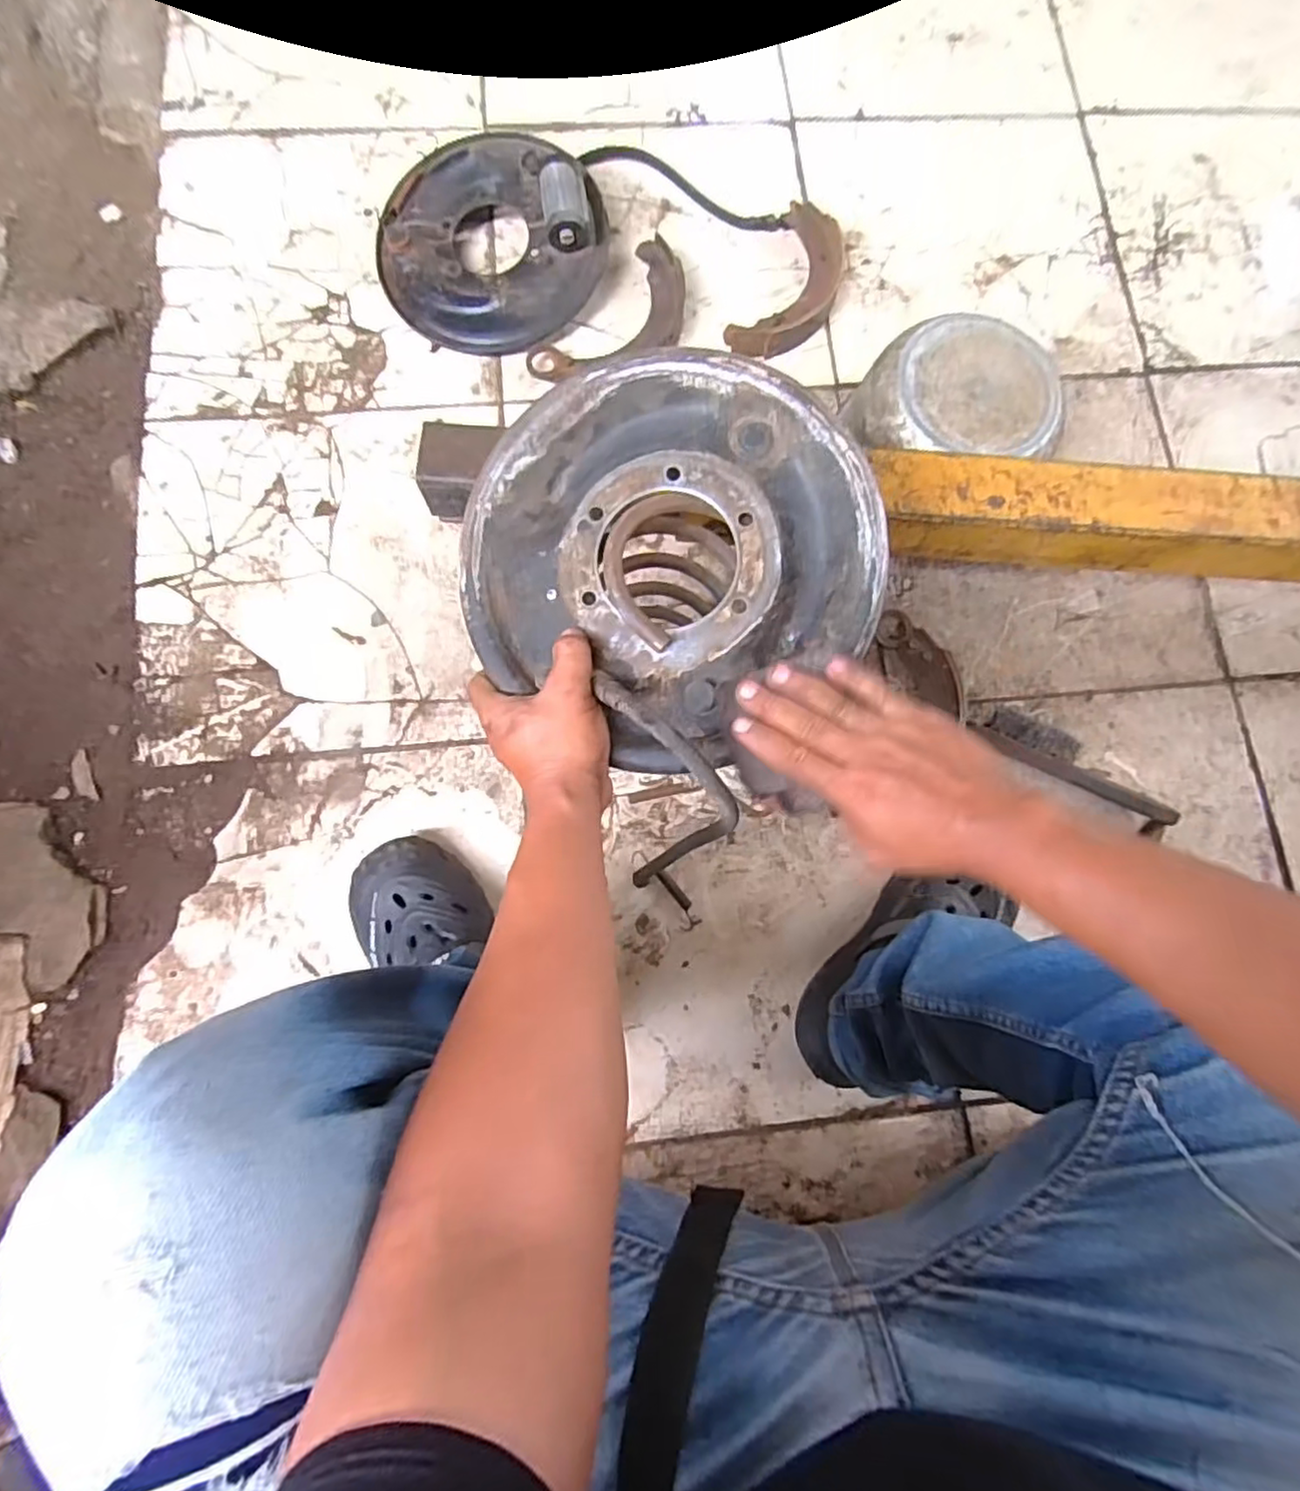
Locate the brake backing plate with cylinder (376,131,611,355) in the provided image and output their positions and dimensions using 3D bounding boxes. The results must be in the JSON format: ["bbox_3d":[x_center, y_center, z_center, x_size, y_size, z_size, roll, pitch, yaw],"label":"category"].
[{"bbox_3d":[-0.186,-0.595,0.783,0.261,0.087,0.243,0,81,-3],"label":"brake backing plate with cylinder"}]

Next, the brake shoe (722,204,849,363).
[{"bbox_3d":[0.176,-0.555,0.819,0.097,0.035,0.216,28,81,2],"label":"brake shoe"}]

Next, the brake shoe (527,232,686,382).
[{"bbox_3d":[-0.031,-0.495,0.802,0.122,0.030,0.226,43,82,4],"label":"brake shoe"}]

